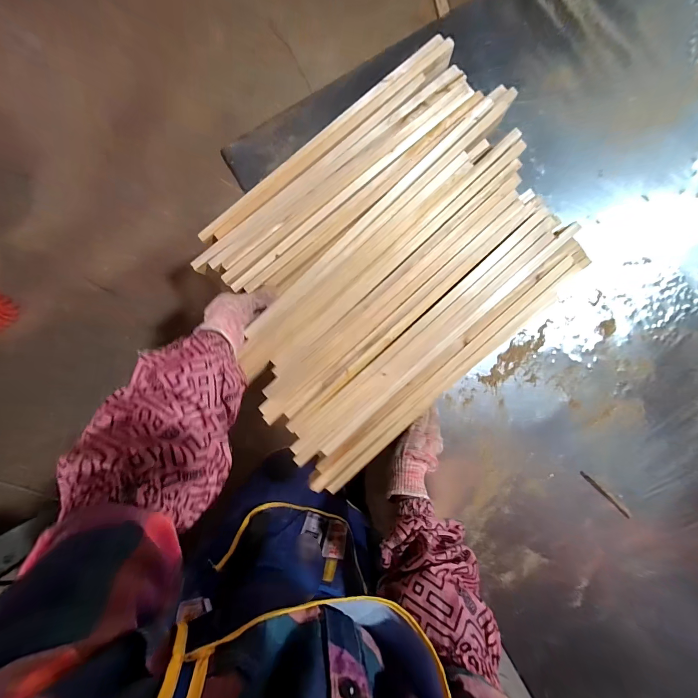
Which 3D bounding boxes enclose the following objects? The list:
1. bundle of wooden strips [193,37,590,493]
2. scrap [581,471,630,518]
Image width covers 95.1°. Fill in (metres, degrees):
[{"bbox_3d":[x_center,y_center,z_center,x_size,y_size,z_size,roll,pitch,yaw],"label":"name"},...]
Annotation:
[{"bbox_3d":[0.046,-0.142,0.495,0.549,0.055,0.436,-40,90,1],"label":"bundle of wooden strips"},{"bbox_3d":[0.429,0.244,0.534,0.108,0.004,0.008,43,91,1],"label":"scrap"}]

